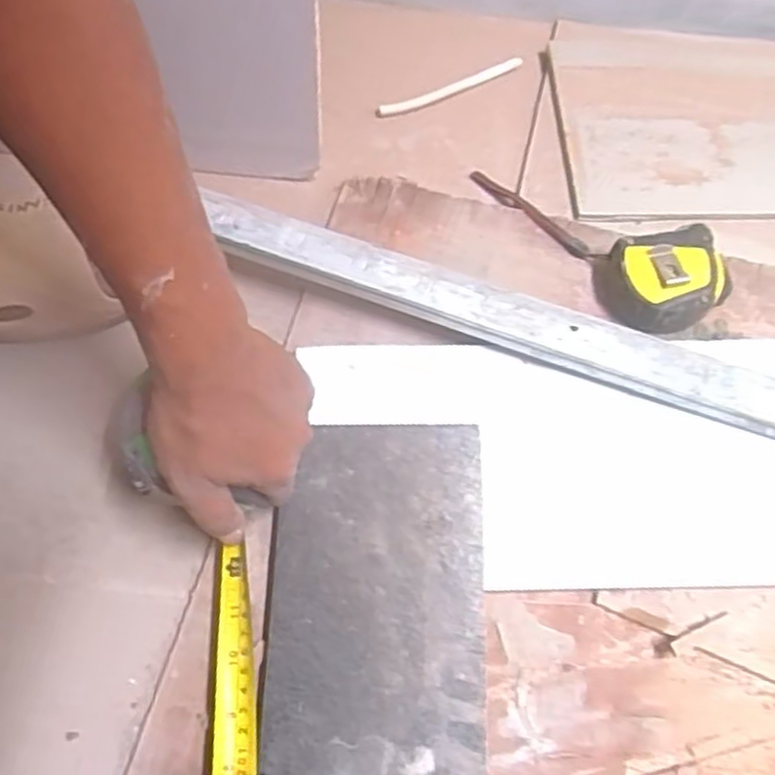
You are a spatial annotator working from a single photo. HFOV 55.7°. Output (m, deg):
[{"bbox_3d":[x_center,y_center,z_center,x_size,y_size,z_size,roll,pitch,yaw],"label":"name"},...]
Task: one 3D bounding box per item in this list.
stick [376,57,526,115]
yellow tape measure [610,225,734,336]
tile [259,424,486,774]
[{"bbox_3d":[0.055,-0.255,0.625,0.137,0.007,0.013,-25,68,-12],"label":"stick"},{"bbox_3d":[0.197,-0.075,0.517,0.080,0.037,0.070,-9,65,-6],"label":"yellow tape measure"},{"bbox_3d":[-0.007,0.201,0.382,0.120,0.011,0.384,1,64,-1],"label":"tile"}]

